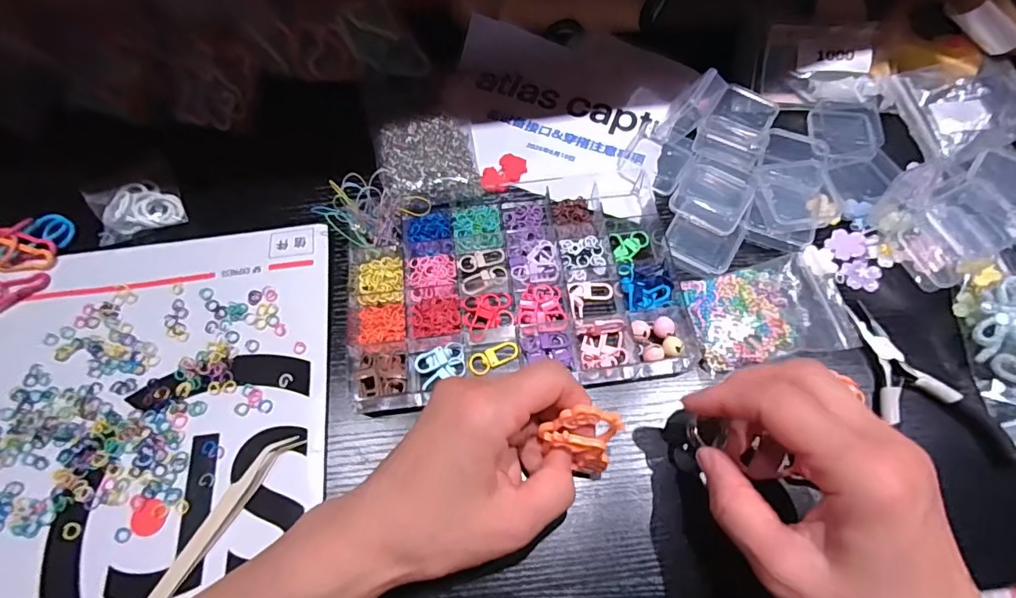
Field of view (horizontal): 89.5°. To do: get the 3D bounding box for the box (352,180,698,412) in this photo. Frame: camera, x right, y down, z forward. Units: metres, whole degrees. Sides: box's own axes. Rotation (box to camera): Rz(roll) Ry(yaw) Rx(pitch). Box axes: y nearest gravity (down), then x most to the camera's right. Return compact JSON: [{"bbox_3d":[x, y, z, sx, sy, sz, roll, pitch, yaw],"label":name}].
[{"bbox_3d":[0.005,-0.010,0.336,0.209,0.017,0.138,-7,69,-1],"label":"box"}]

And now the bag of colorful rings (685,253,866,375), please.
[{"bbox_3d":[0.164,0.007,0.322,0.099,0.006,0.063,-13,69,-3],"label":"bag of colorful rings"}]

